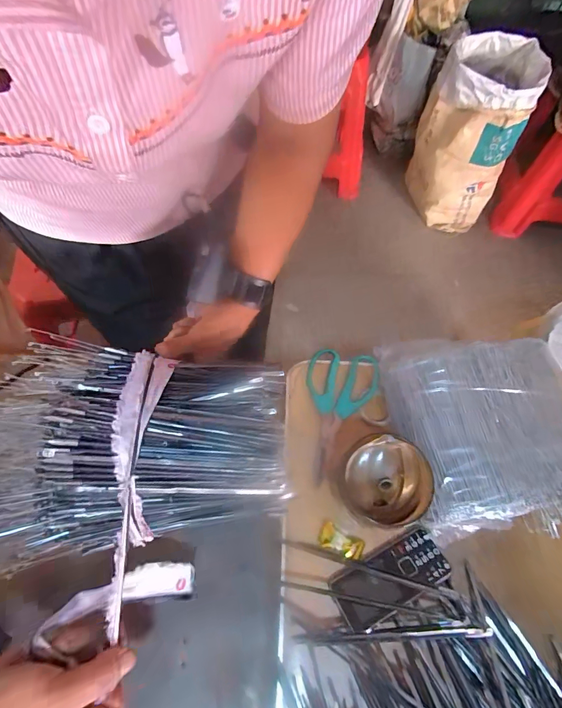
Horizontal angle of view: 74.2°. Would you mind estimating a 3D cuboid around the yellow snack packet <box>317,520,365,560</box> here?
[{"bbox_3d":[0.069,0.210,0.417,0.050,0.012,0.026,20,63,9],"label":"yellow snack packet"}]

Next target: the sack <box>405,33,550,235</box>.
[{"bbox_3d":[0.689,-0.797,1.393,0.344,0.524,0.347,27,64,12],"label":"sack"}]

